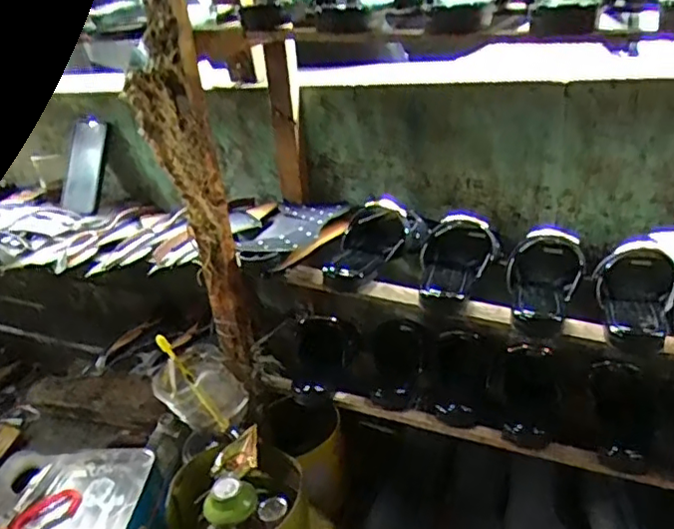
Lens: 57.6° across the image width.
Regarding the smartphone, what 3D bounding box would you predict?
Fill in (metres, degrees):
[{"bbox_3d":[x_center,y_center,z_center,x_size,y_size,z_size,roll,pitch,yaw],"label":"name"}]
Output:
[{"bbox_3d":[-0.454,-0.178,1.097,0.073,0.166,0.017,11,6,15],"label":"smartphone"}]

